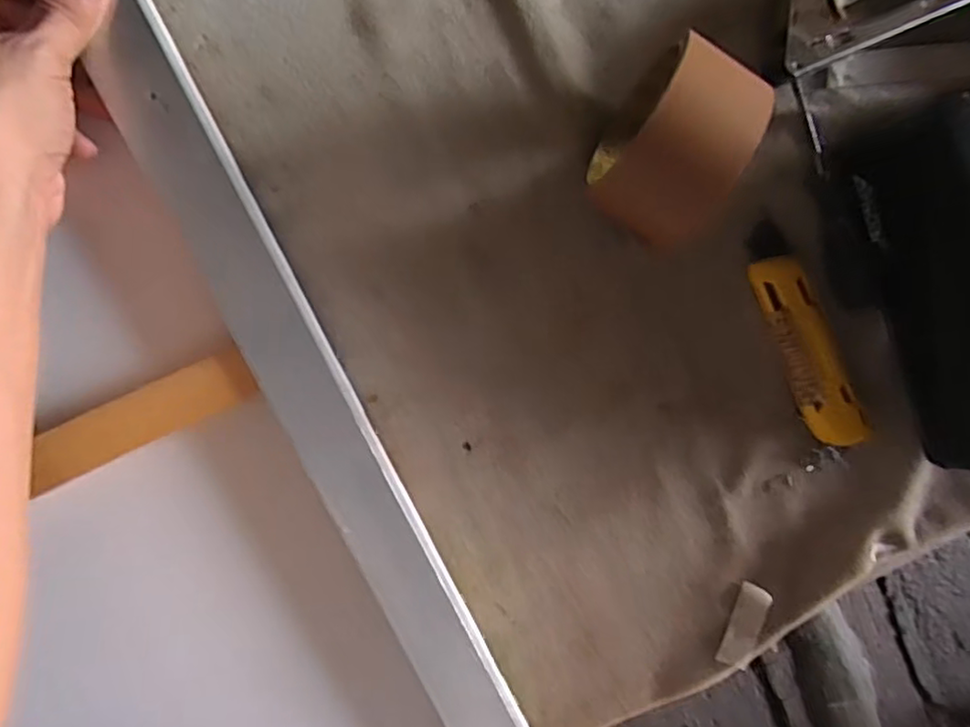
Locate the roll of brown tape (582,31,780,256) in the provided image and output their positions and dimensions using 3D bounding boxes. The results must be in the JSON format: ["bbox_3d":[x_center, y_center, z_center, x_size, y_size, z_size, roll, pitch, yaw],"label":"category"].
[{"bbox_3d":[0.085,-0.104,0.316,0.060,0.094,0.084,27,93,-9],"label":"roll of brown tape"}]

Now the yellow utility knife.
[{"bbox_3d":[0.194,-0.014,0.383,0.032,0.016,0.144,-25,99,-4],"label":"yellow utility knife"}]

